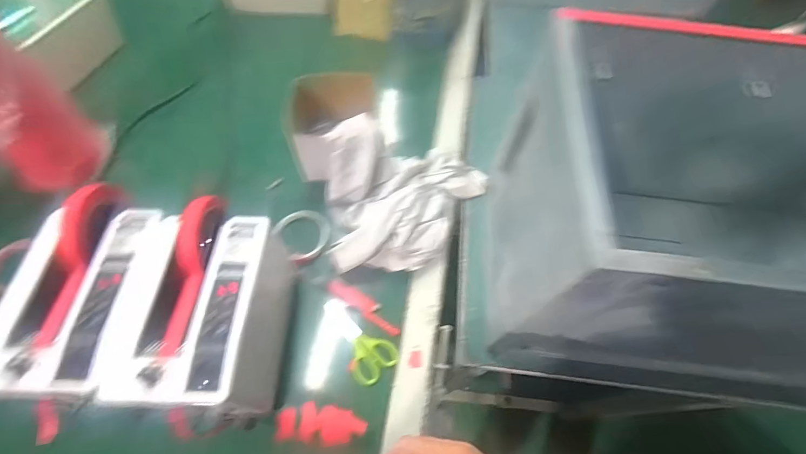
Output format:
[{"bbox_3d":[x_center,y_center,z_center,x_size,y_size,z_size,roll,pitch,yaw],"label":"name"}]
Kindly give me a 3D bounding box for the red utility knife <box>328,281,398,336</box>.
[{"bbox_3d":[-0.056,0.116,0.544,0.120,0.013,0.026,38,66,2],"label":"red utility knife"}]

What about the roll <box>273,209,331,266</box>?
[{"bbox_3d":[-0.156,0.009,0.591,0.081,0.030,0.091,-32,67,-17],"label":"roll"}]

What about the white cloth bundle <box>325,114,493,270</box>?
[{"bbox_3d":[0.015,-0.055,0.573,0.276,0.113,0.212,-13,63,-9],"label":"white cloth bundle"}]

